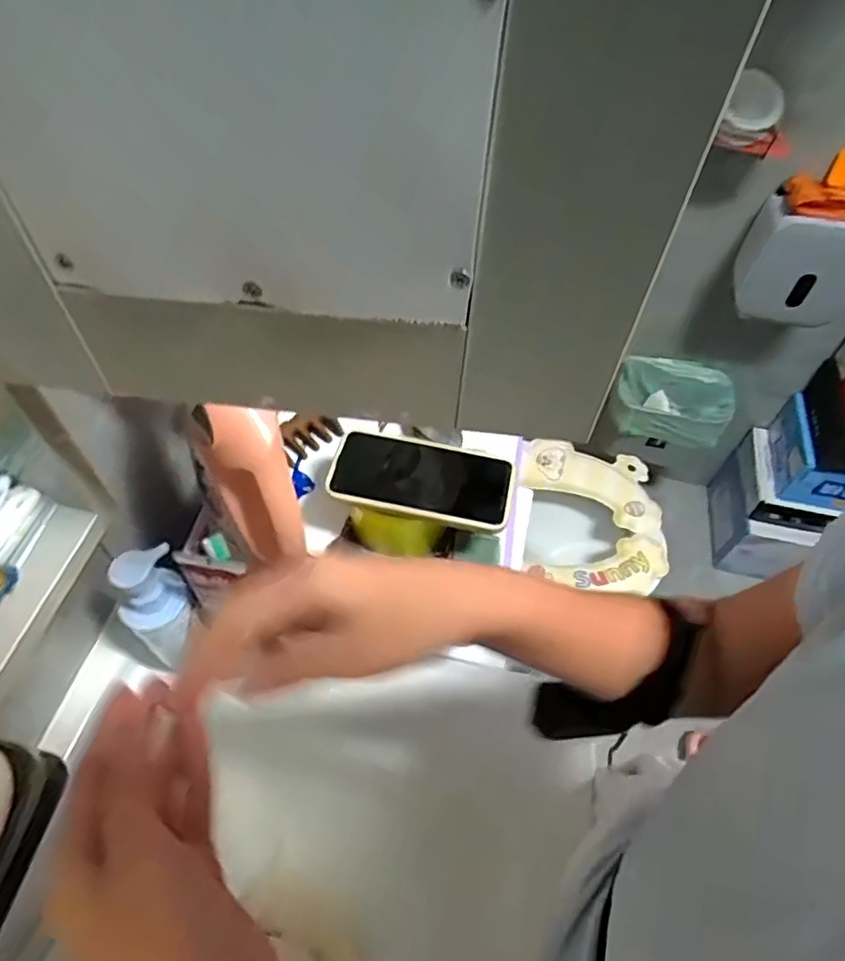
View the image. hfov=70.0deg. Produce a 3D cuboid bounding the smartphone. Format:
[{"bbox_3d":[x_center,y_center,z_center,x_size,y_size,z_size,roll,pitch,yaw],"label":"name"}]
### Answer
[{"bbox_3d":[-0.001,-0.001,0.522,0.154,0.009,0.066,12,97,3],"label":"smartphone"}]

